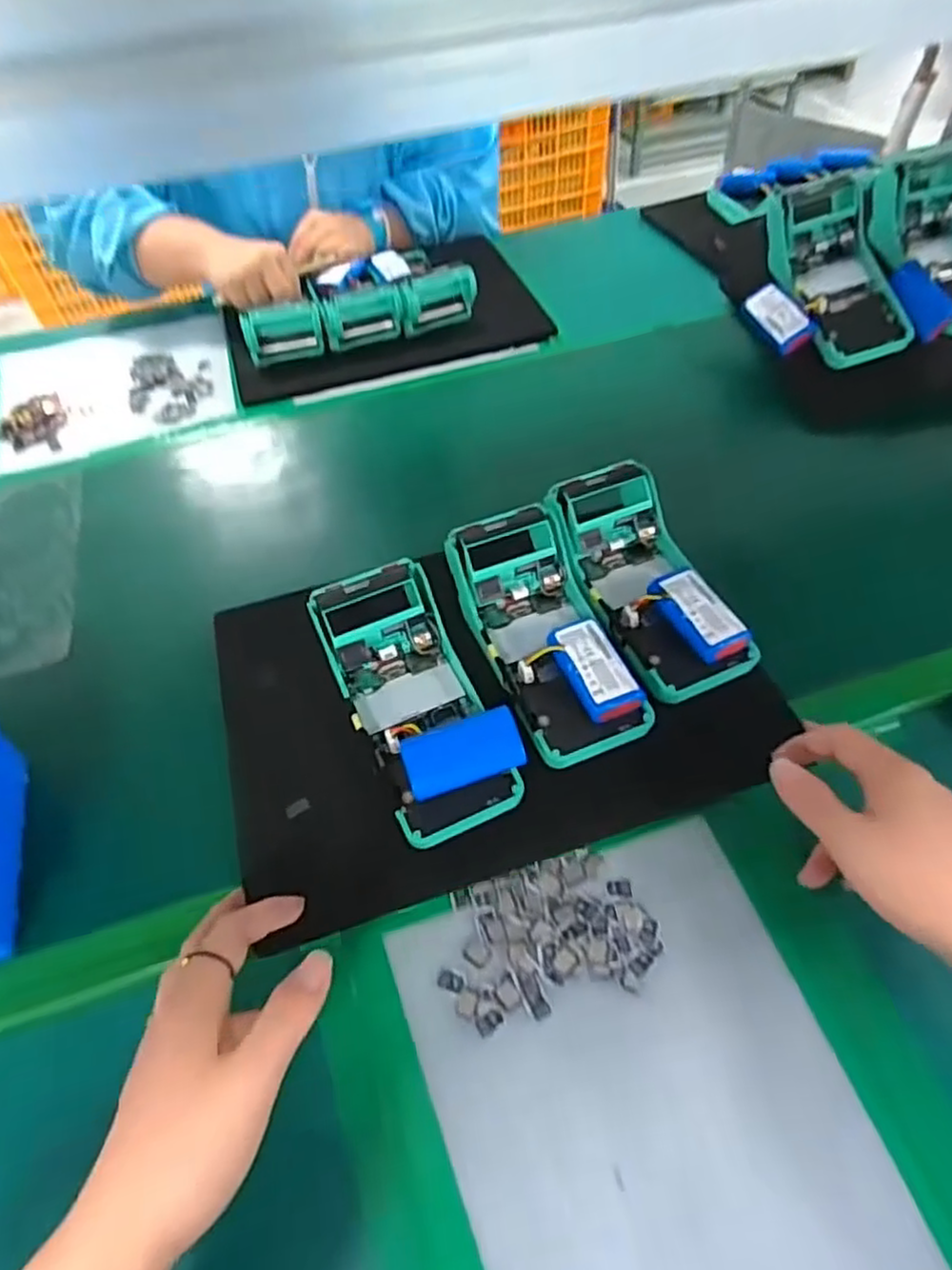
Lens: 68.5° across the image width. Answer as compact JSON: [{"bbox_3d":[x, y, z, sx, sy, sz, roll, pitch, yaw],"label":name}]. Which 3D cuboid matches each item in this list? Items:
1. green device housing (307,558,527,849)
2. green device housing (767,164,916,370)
[{"bbox_3d":[-0.038,0.034,0.426,0.076,0.063,0.169,-24,54,-17],"label":"green device housing"},{"bbox_3d":[0.333,-0.333,0.648,0.086,0.058,0.177,-13,81,-9],"label":"green device housing"}]

